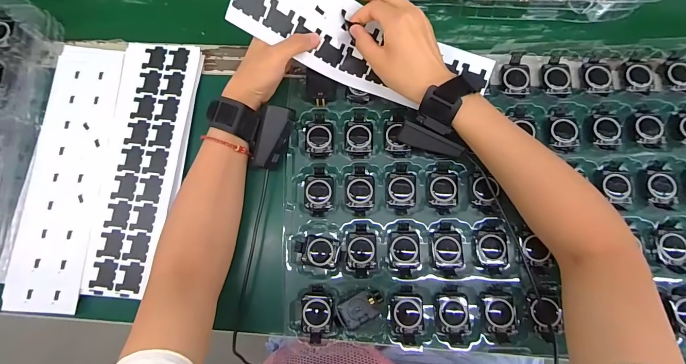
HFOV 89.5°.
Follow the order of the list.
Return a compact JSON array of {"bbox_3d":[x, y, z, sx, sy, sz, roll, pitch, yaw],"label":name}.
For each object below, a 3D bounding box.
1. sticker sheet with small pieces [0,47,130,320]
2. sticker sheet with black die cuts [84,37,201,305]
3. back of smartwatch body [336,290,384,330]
[{"bbox_3d":[-0.323,-0.015,0.409,0.085,0.004,0.315,1,77,3],"label":"sticker sheet with small pieces"},{"bbox_3d":[-0.232,-0.024,0.406,0.092,0.004,0.298,3,78,4],"label":"sticker sheet with black die cuts"},{"bbox_3d":[0.019,0.131,0.359,0.048,0.010,0.026,-26,78,-3],"label":"back of smartwatch body"}]

